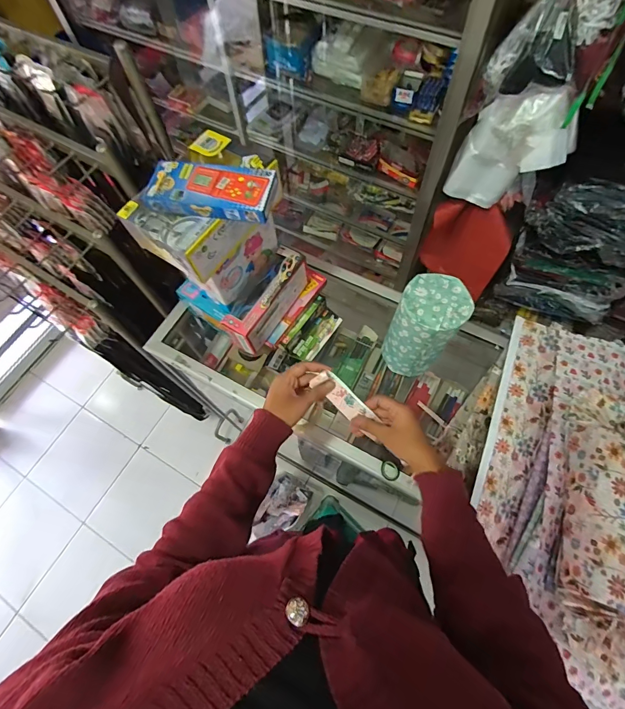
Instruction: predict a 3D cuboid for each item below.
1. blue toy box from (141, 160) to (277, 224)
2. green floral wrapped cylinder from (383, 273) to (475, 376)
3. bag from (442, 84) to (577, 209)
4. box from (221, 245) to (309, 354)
[{"bbox_3d":[-0.145,-0.237,0.519,0.178,0.026,0.086,10,68,7],"label":"blue toy box"},{"bbox_3d":[0.200,-0.047,0.656,0.107,0.185,0.113,27,71,13],"label":"green floral wrapped cylinder"},{"bbox_3d":[0.516,-0.526,0.954,0.254,0.326,0.101,24,71,12],"label":"bag"},{"bbox_3d":[-0.086,-0.104,0.691,0.065,0.081,0.201,27,71,13],"label":"box"}]

